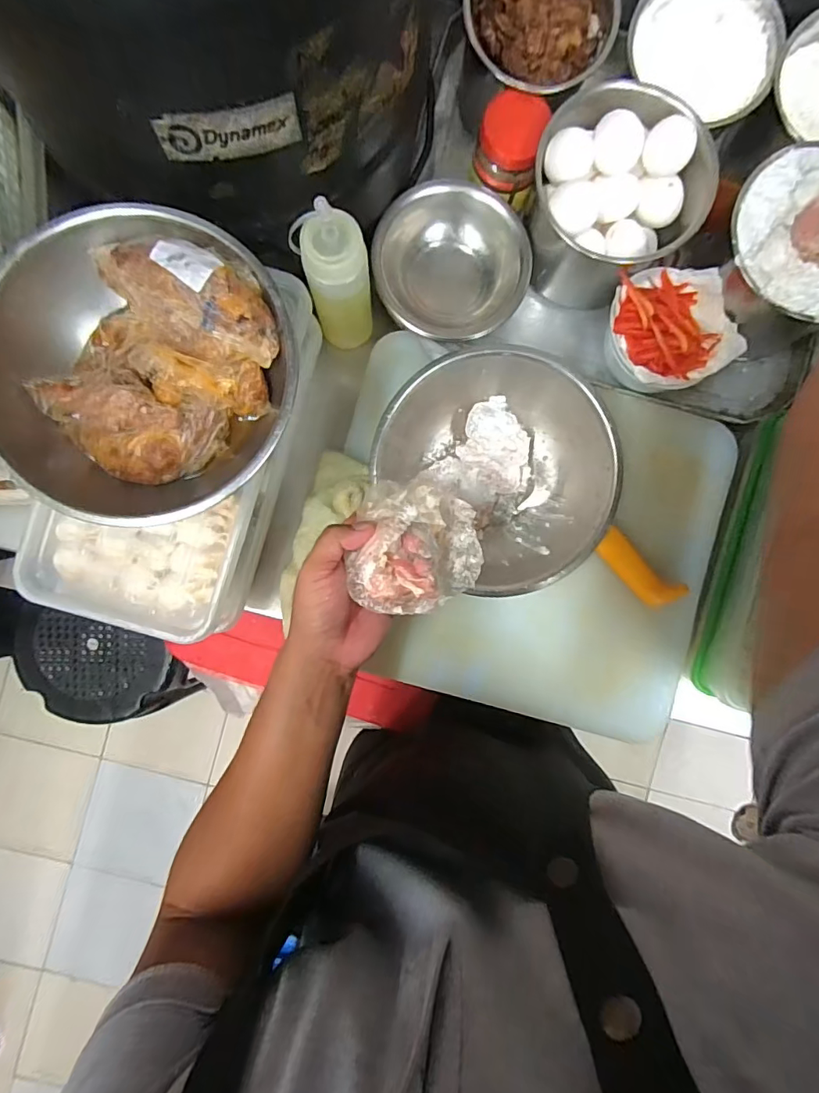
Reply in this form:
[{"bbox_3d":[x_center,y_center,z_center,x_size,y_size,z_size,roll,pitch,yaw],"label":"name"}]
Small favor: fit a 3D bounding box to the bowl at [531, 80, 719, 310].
[{"bbox_3d":[0.183,-0.321,0.464,0.146,0.119,0.143,0,91,-2],"label":"bowl"}]

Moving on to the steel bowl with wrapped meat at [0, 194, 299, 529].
[{"bbox_3d":[-0.191,-0.126,0.358,0.213,0.071,0.204,0,91,-2],"label":"steel bowl with wrapped meat"}]

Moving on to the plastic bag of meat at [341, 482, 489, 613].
[{"bbox_3d":[0.008,0.000,0.369,0.095,0.045,0.098,10,90,-2],"label":"plastic bag of meat"}]

